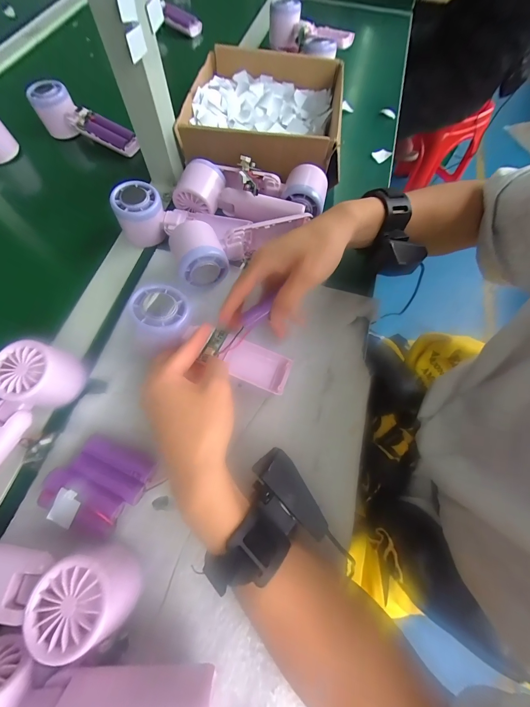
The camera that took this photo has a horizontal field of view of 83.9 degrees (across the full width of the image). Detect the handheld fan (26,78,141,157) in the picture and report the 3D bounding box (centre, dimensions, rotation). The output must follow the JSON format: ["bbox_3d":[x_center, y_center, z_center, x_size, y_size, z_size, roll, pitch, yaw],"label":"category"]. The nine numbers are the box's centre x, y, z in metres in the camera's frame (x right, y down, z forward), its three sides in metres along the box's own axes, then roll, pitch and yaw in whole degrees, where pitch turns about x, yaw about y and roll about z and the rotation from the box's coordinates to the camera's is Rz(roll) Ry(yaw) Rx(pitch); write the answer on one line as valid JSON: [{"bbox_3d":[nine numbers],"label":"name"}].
[{"bbox_3d":[-0.272,-0.352,0.447,0.169,0.049,0.047,25,68,7],"label":"handheld fan"}]

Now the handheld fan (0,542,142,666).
[{"bbox_3d":[-0.172,0.161,0.206,0.175,0.047,0.057,11,67,1],"label":"handheld fan"}]

